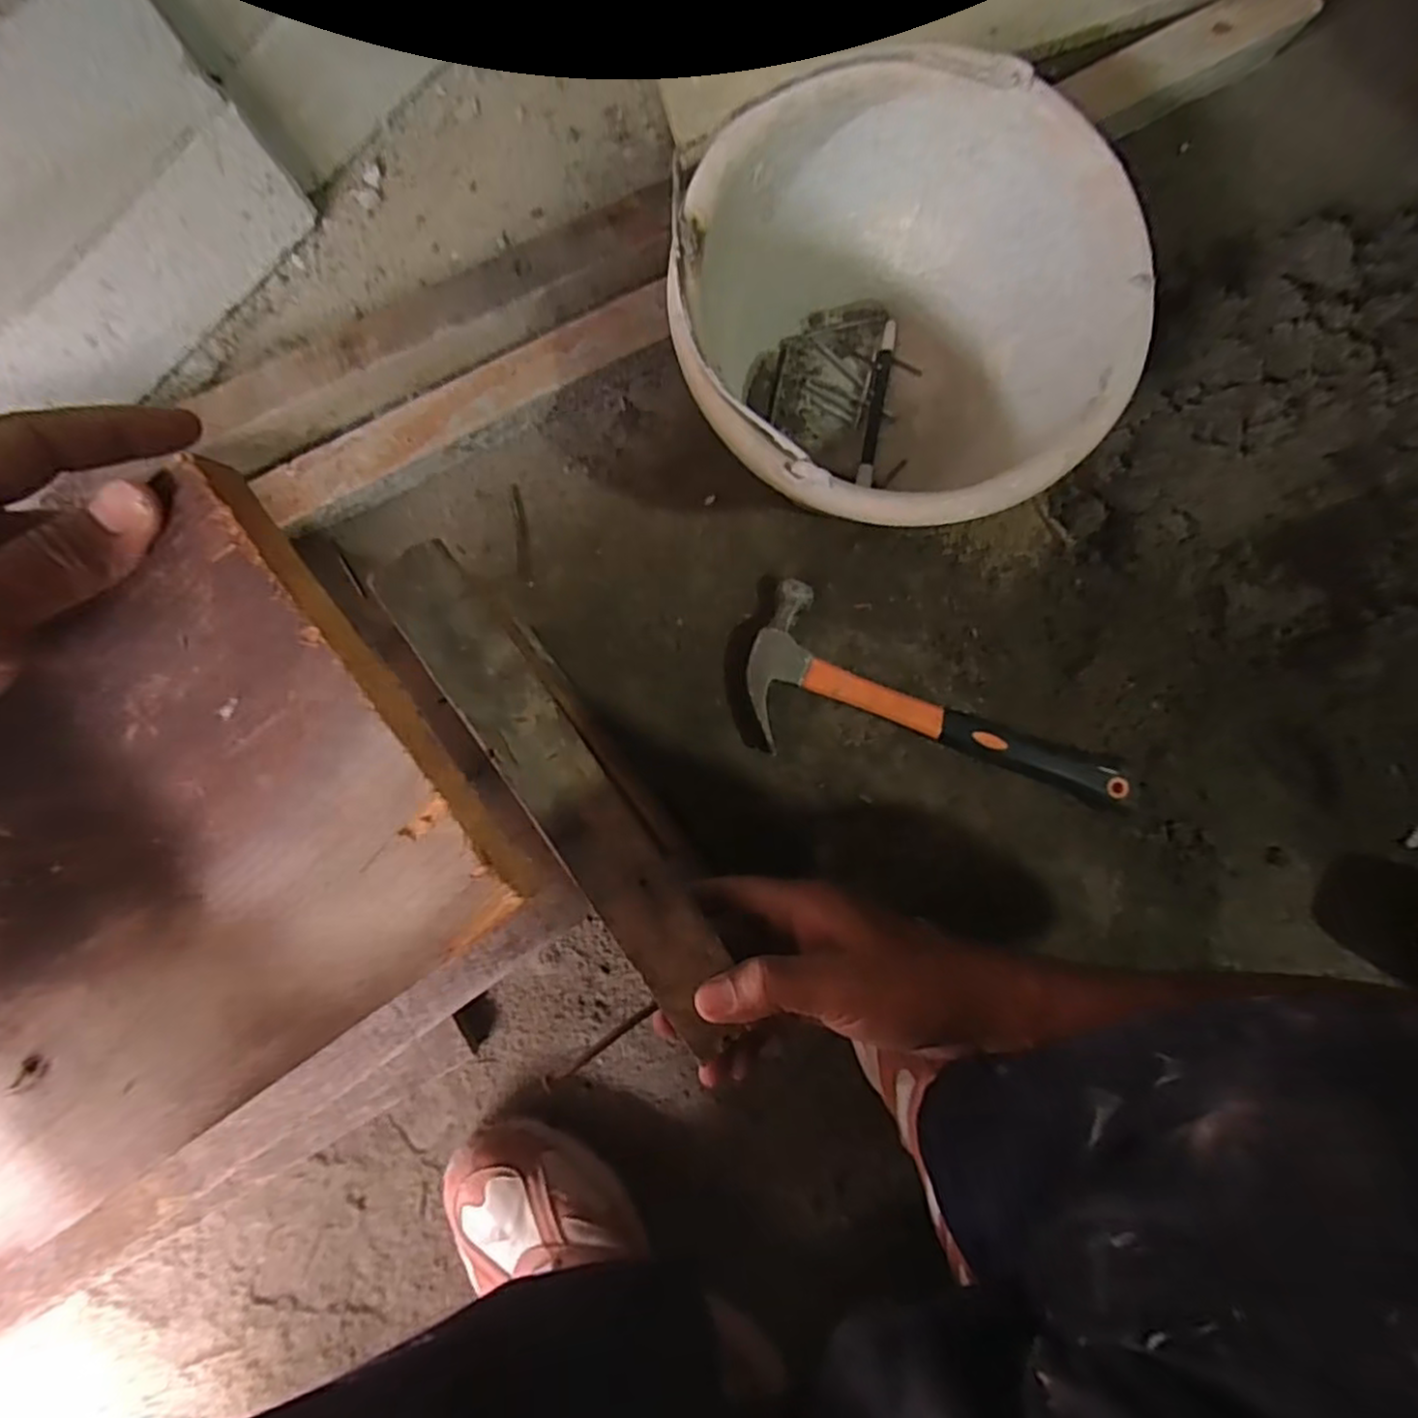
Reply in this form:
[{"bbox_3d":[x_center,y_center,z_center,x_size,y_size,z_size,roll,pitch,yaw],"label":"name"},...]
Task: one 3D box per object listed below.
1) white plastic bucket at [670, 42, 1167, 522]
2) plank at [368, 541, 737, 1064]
[{"bbox_3d":[0.109,-0.217,0.459,0.241,0.168,0.235,0,88,1],"label":"white plastic bucket"},{"bbox_3d":[-0.069,0.026,0.323,0.040,0.012,0.230,-34,89,0],"label":"plank"}]

